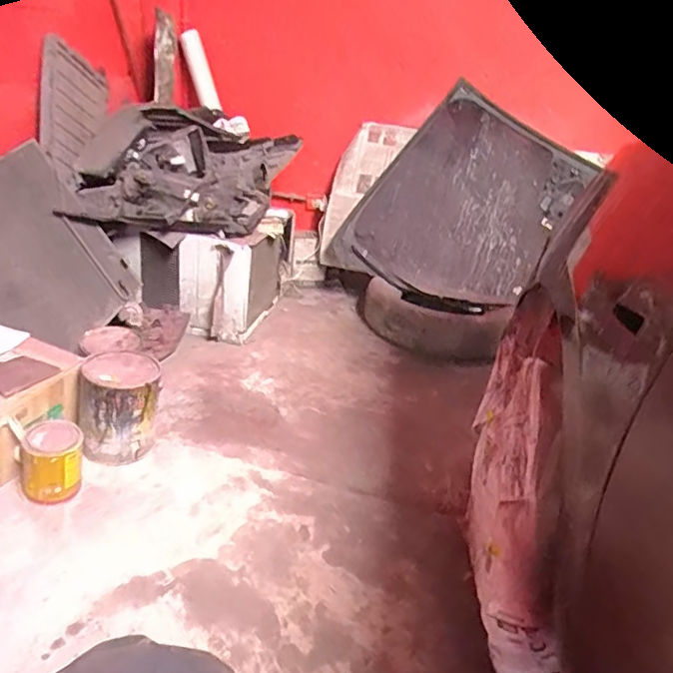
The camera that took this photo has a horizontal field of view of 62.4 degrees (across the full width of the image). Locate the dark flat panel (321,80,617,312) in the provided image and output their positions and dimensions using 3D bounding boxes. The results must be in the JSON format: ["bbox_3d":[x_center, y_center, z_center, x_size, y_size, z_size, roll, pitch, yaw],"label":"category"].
[{"bbox_3d":[0.448,-0.400,1.905,0.701,0.701,0.052,28,26,-8],"label":"dark flat panel"}]

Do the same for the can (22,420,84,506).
[{"bbox_3d":[-0.557,0.250,1.098,0.102,0.150,0.093,6,26,-3],"label":"can"}]

